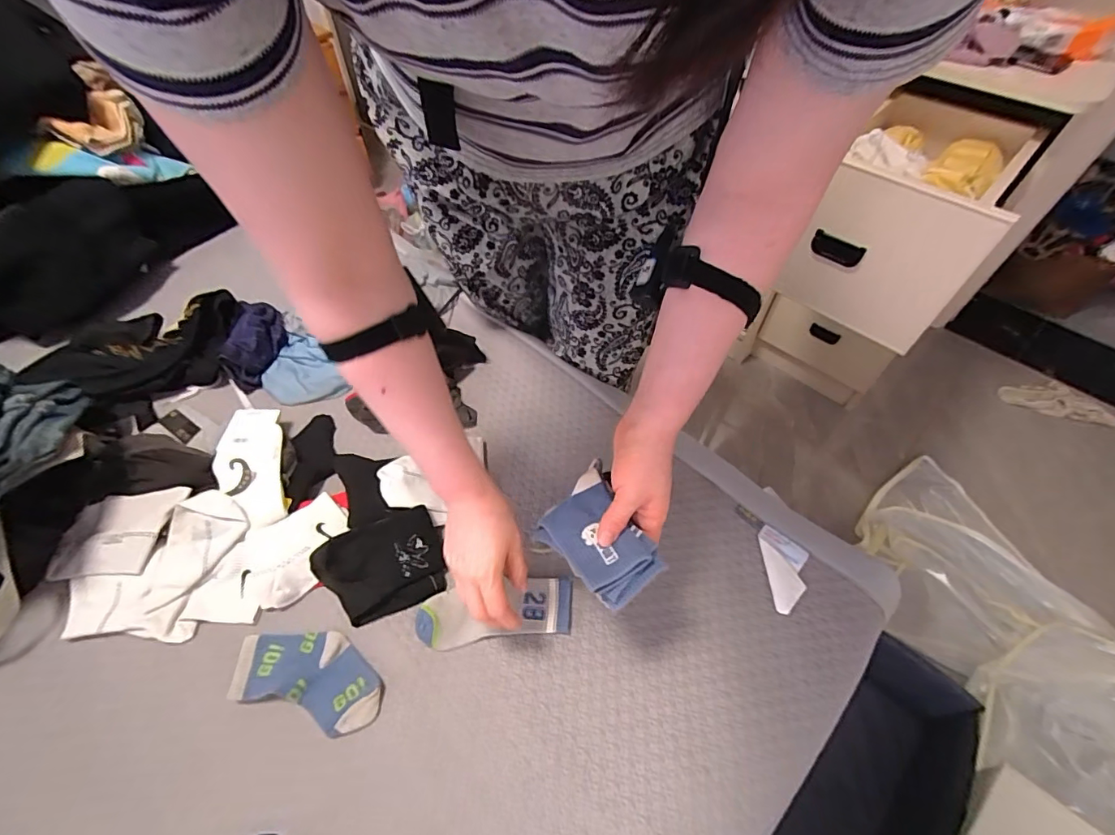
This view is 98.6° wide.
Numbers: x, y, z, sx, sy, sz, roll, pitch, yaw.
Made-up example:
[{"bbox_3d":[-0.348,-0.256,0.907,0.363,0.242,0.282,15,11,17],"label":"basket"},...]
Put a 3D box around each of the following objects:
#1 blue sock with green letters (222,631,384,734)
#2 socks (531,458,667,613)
[{"bbox_3d":[-0.266,0.275,0.515,0.163,0.014,0.082,15,57,7],"label":"blue sock with green letters"},{"bbox_3d":[0.036,0.109,0.453,0.082,0.030,0.131,-41,55,-9],"label":"socks"}]

